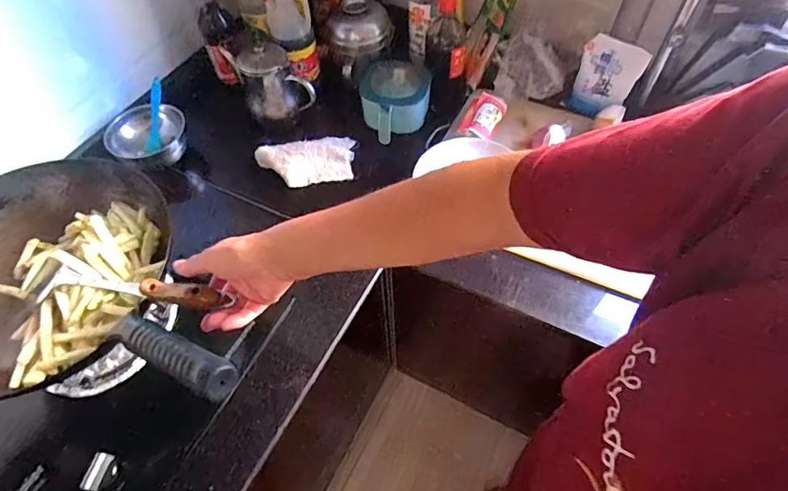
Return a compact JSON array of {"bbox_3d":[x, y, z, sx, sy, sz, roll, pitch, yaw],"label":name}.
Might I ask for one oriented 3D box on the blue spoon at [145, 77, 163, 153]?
[{"bbox_3d":[-0.444,-0.243,0.862,0.027,0.016,0.154,-7,70,-3],"label":"blue spoon"}]

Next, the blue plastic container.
[{"bbox_3d":[0.004,-0.282,0.895,0.134,0.068,0.144,2,56,3],"label":"blue plastic container"}]

